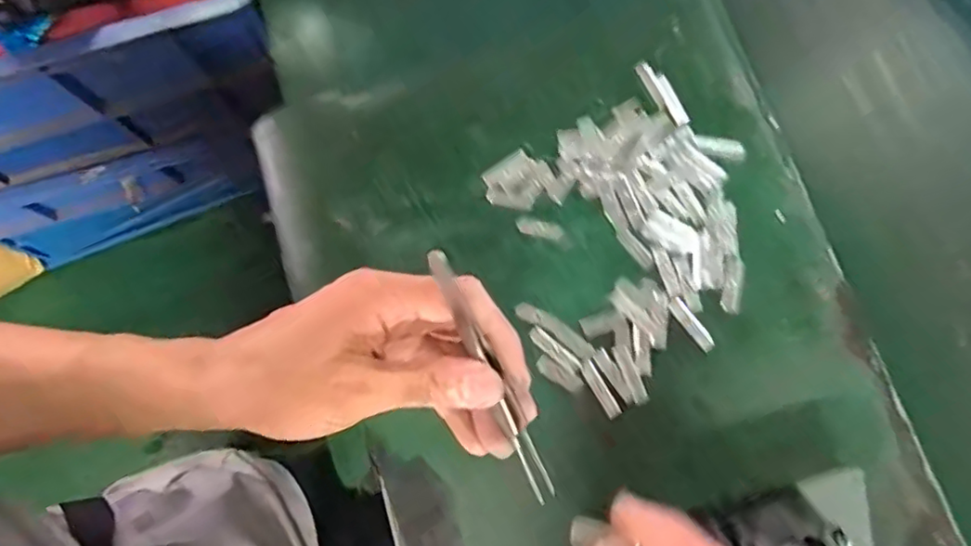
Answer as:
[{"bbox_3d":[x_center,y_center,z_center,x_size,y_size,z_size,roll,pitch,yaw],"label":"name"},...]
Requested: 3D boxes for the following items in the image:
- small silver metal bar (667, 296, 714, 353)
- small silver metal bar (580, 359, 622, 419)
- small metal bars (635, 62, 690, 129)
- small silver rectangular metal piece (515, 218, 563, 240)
[{"bbox_3d":[0.116,0.029,0.339,0.010,0.004,0.034,-35,79,-8],"label":"small silver metal bar"},{"bbox_3d":[0.063,0.064,0.331,0.008,0.004,0.033,-30,79,-7],"label":"small silver metal bar"},{"bbox_3d":[0.107,-0.109,0.365,0.011,0.008,0.045,-32,79,-7],"label":"small metal bars"},{"bbox_3d":[0.032,-0.026,0.353,0.028,0.004,0.010,12,77,3],"label":"small silver rectangular metal piece"}]

